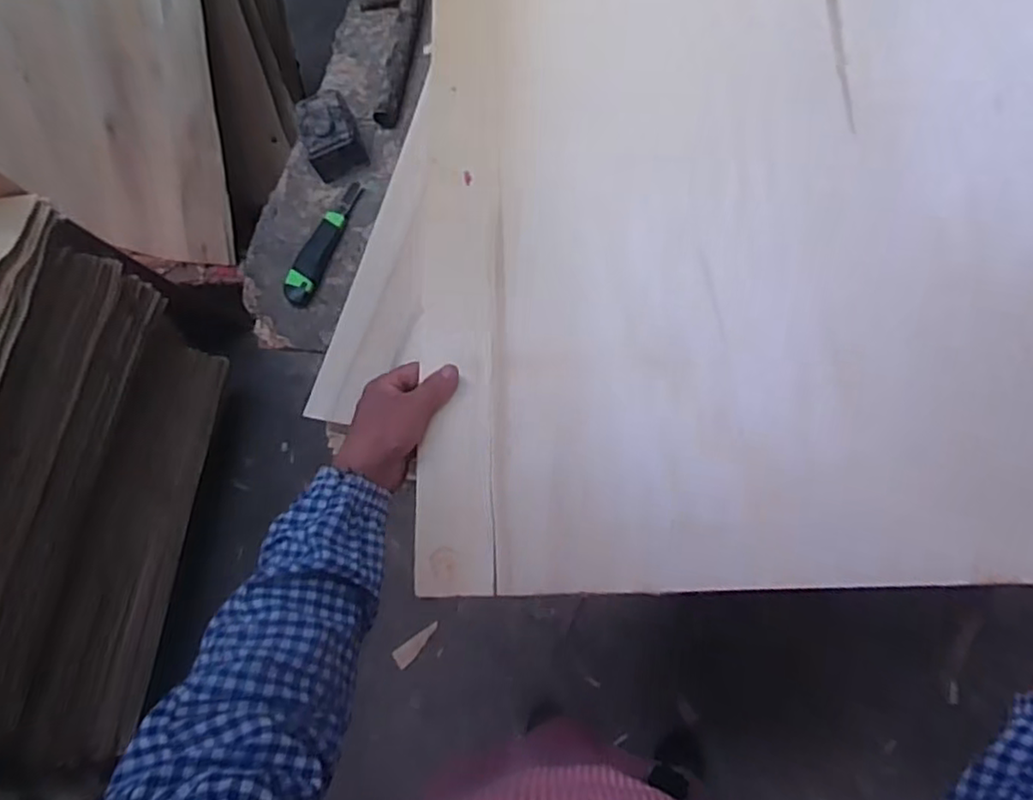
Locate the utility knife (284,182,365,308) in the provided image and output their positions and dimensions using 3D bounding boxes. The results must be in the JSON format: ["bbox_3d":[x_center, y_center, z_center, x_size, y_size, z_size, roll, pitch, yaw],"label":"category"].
[{"bbox_3d":[-0.266,-0.216,0.920,0.038,0.024,0.197,18,71,6],"label":"utility knife"}]

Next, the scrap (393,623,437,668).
[{"bbox_3d":[-0.207,0.515,1.410,0.111,0.011,0.038,-38,74,-13],"label":"scrap"}]

